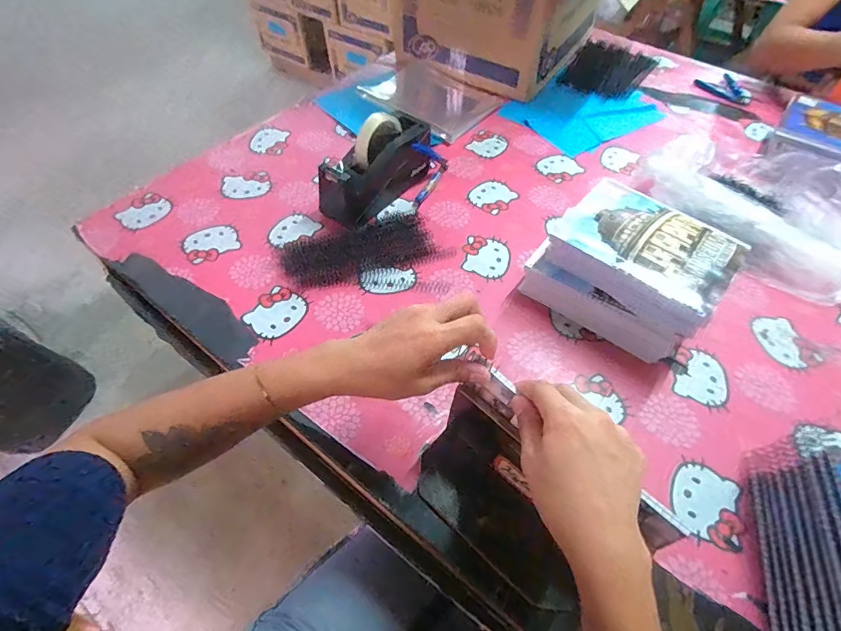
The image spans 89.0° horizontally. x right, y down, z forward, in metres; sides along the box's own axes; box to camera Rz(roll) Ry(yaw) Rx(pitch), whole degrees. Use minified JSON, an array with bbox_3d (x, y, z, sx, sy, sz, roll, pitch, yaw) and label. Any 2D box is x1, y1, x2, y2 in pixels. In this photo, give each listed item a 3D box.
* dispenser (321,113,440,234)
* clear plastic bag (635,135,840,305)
[{"bbox_3d":[-0.063,-0.236,0.677,0.073,0.113,0.210,36,61,21],"label":"dispenser"},{"bbox_3d":[0.531,-0.168,0.655,0.198,0.111,0.339,-29,61,-20],"label":"clear plastic bag"}]

